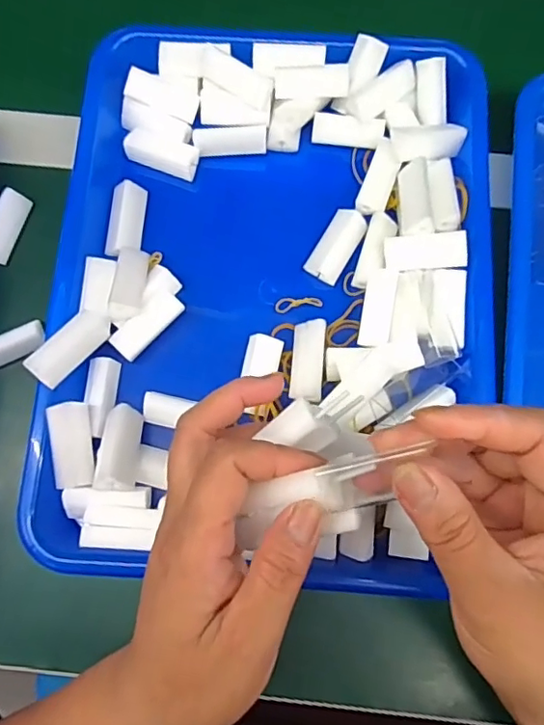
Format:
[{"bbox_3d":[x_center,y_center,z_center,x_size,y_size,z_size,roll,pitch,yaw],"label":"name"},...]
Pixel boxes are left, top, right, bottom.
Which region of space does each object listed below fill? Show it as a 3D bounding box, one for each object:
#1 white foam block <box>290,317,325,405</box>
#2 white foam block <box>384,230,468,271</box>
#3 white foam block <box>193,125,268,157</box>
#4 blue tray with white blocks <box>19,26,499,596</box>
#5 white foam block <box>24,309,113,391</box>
[{"bbox_3d":[0.021,-0.002,0.318,0.018,0.010,0.046,6,77,1],"label":"white foam block"},{"bbox_3d":[0.089,-0.064,0.320,0.045,0.012,0.019,0,77,0],"label":"white foam block"},{"bbox_3d":[-0.026,-0.142,0.353,0.046,0.012,0.015,-6,77,-1],"label":"white foam block"},{"bbox_3d":[0.001,-0.041,0.331,0.245,0.052,0.319,4,77,1],"label":"blue tray with white blocks"},{"bbox_3d":[-0.111,-0.009,0.303,0.020,0.013,0.050,36,61,8],"label":"white foam block"}]

